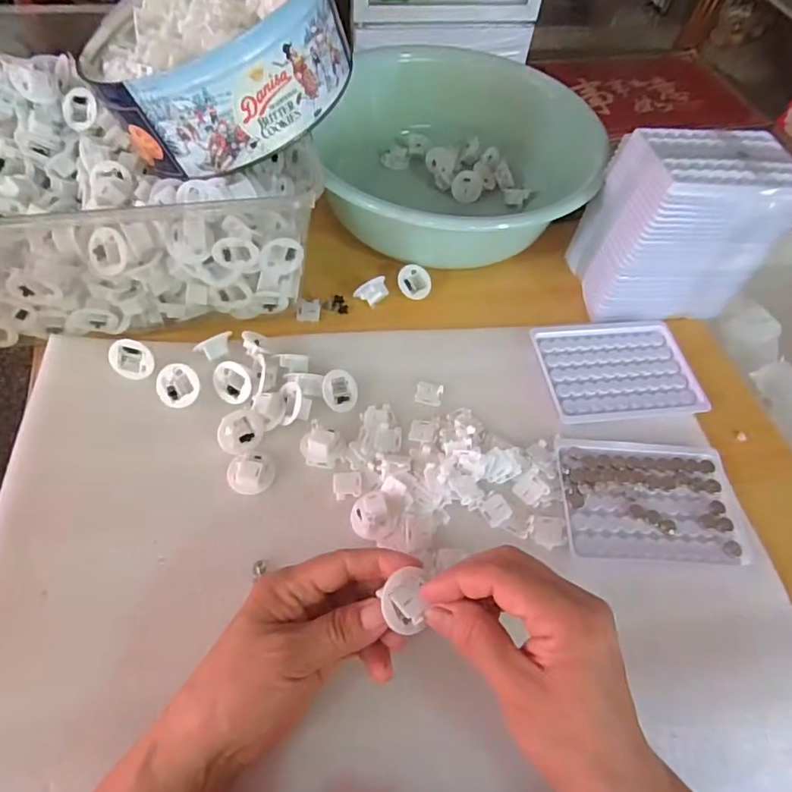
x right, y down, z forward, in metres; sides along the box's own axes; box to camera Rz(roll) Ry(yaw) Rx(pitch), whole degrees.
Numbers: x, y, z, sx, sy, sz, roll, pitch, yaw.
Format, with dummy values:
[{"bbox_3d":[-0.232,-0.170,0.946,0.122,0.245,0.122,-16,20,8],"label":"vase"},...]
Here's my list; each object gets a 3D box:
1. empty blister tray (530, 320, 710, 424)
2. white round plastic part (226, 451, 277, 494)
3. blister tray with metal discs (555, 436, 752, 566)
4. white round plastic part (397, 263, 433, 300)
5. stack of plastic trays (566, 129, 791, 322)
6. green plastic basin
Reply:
[{"bbox_3d":[0.188,-0.025,0.454,0.130,0.006,0.100,-5,58,-8],"label":"empty blister tray"},{"bbox_3d":[-0.102,0.054,0.373,0.032,0.015,0.027,-20,61,-17],"label":"white round plastic part"},{"bbox_3d":[0.184,0.073,0.385,0.126,0.009,0.092,4,57,-2],"label":"blister tray with metal discs"},{"bbox_3d":[0.016,-0.106,0.499,0.033,0.016,0.033,1,85,-13],"label":"white round plastic part"},{"bbox_3d":[0.251,-0.150,0.473,0.133,0.133,0.097,-3,57,-6],"label":"stack of plastic trays"},{"bbox_3d":[0.064,-0.243,0.562,0.268,0.103,0.268,2,57,-3],"label":"green plastic basin"}]

